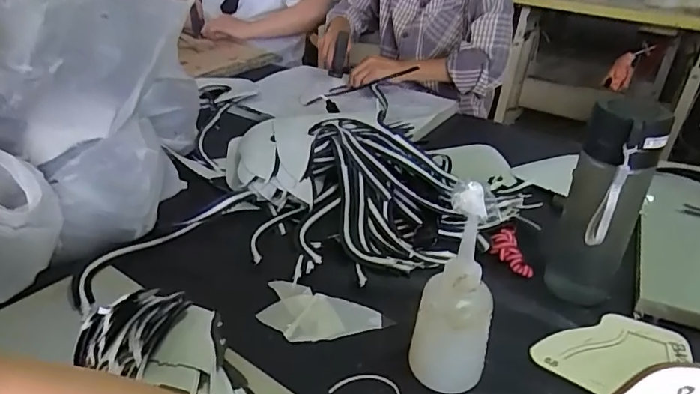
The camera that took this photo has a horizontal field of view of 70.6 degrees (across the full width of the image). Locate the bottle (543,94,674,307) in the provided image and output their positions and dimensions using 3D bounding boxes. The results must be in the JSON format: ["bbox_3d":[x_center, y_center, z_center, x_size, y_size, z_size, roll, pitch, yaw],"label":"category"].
[{"bbox_3d":[0.252,0.011,0.497,0.070,0.215,0.073,19,34,25],"label":"bottle"}]

